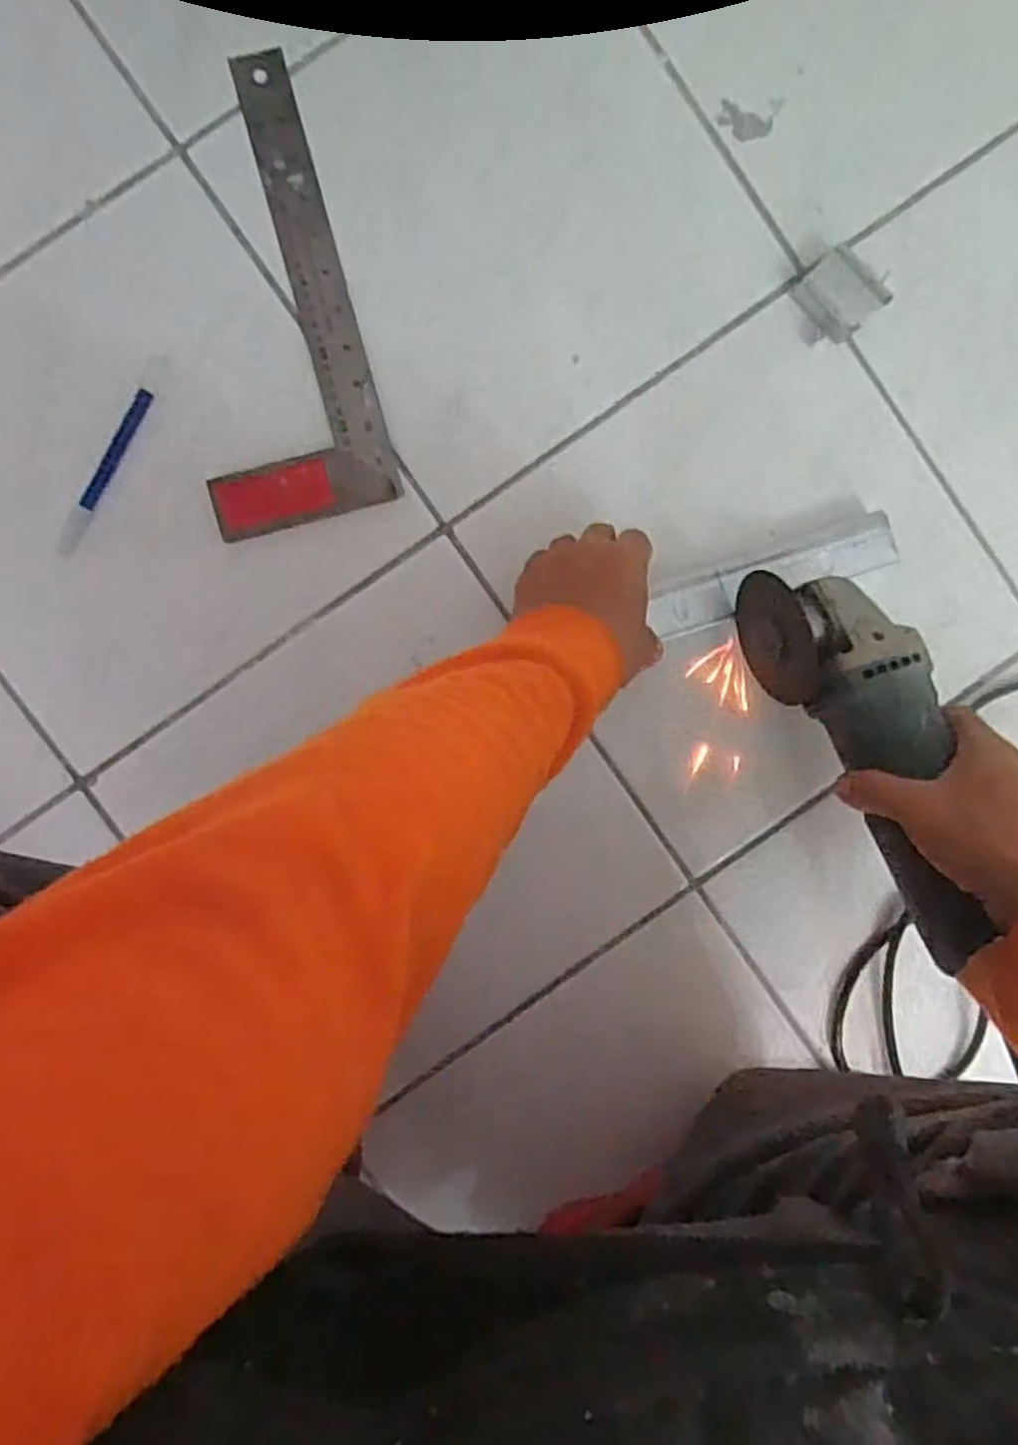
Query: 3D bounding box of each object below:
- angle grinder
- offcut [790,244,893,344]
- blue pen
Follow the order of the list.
[{"bbox_3d":[0.224,0.017,0.480,0.079,0.076,0.242,-21,81,-1],"label":"angle grinder"},{"bbox_3d":[0.224,-0.290,0.533,0.042,0.022,0.051,-41,93,0],"label":"offcut"},{"bbox_3d":[-0.265,-0.178,0.529,0.013,0.005,0.147,27,91,-3],"label":"blue pen"}]

